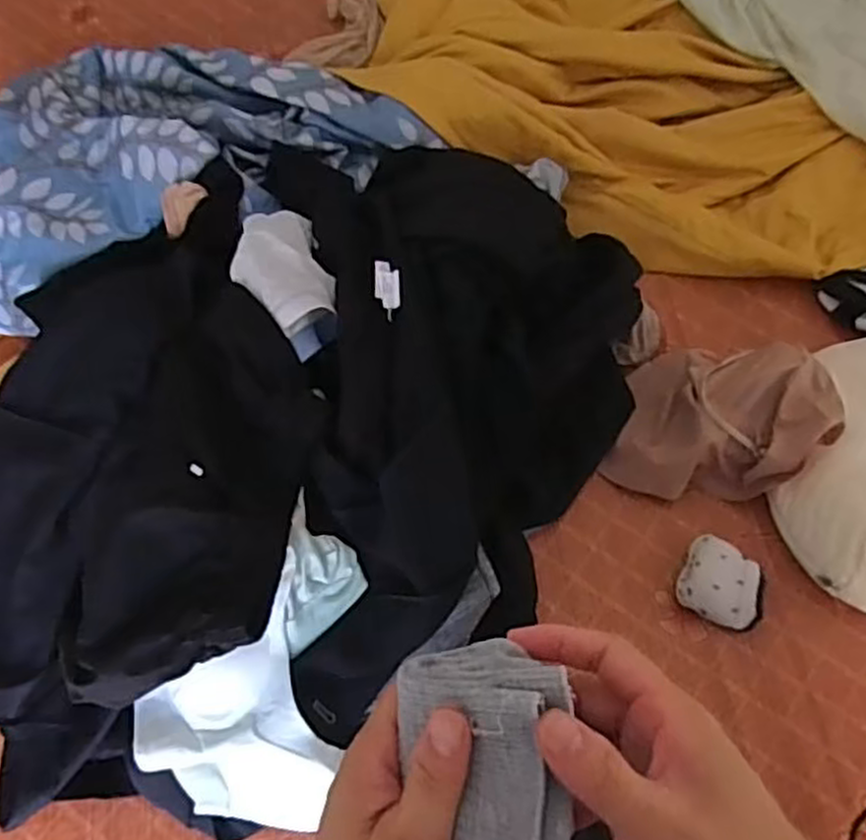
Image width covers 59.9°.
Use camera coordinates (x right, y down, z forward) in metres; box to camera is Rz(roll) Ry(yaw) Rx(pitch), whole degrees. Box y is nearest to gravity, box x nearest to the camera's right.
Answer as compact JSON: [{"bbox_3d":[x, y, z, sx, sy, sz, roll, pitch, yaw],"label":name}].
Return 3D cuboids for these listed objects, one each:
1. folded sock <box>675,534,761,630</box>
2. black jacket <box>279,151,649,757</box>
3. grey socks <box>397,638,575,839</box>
[{"bbox_3d":[0.293,0.164,0.763,0.074,0.033,0.081,20,70,10],"label":"folded sock"},{"bbox_3d":[0.043,-0.037,0.777,0.347,0.171,0.513,-6,68,0],"label":"black jacket"},{"bbox_3d":[0.019,0.129,0.270,0.058,0.045,0.095,-5,69,1],"label":"grey socks"}]

